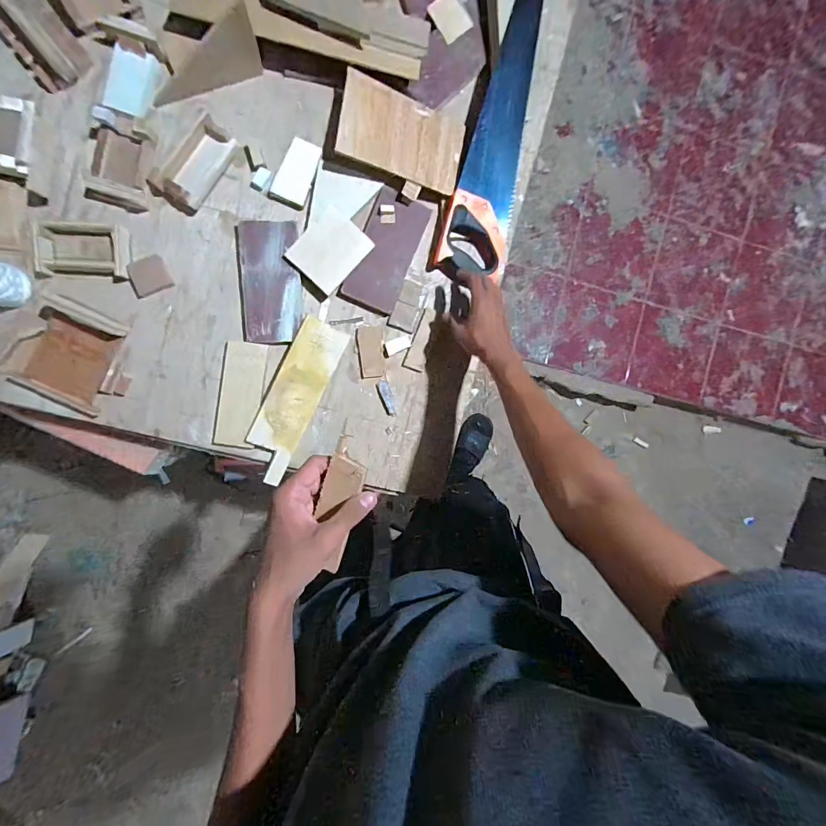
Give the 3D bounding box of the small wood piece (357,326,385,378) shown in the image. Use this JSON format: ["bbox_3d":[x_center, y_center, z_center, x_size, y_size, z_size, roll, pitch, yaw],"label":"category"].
[{"bbox_3d":[-0.073,-0.106,0.688,0.044,0.004,0.086,-3,94,-6],"label":"small wood piece"}]

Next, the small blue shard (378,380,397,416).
[{"bbox_3d":[-0.045,-0.026,0.701,0.018,0.005,0.065,-19,96,-5],"label":"small blue shard"}]

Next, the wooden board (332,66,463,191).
[{"bbox_3d":[-0.014,-0.450,0.641,0.203,0.005,0.134,9,83,-21],"label":"wooden board"}]

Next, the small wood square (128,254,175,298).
[{"bbox_3d":[-0.420,-0.219,0.631,0.058,0.014,0.051,-27,96,-4],"label":"small wood square"}]

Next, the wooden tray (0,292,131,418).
[{"bbox_3d":[-0.545,-0.097,0.607,0.158,0.024,0.153,26,90,-7],"label":"wooden tray"}]

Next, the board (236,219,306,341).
[{"bbox_3d":[-0.235,-0.212,0.646,0.099,0.013,0.191,-4,94,-6],"label":"board"}]

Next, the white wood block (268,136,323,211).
[{"bbox_3d":[-0.189,-0.388,0.640,0.057,0.010,0.103,21,91,-7],"label":"white wood block"}]

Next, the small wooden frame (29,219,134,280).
[{"bbox_3d":[-0.513,-0.252,0.615,0.138,0.034,0.077,0,94,-6],"label":"small wooden frame"}]

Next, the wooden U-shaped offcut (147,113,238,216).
[{"bbox_3d":[-0.341,-0.385,0.613,0.071,0.022,0.138,33,90,-7],"label":"wooden U-shaped offcut"}]

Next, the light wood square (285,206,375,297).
[{"bbox_3d":[-0.137,-0.267,0.652,0.092,0.012,0.114,42,88,-7],"label":"light wood square"}]

